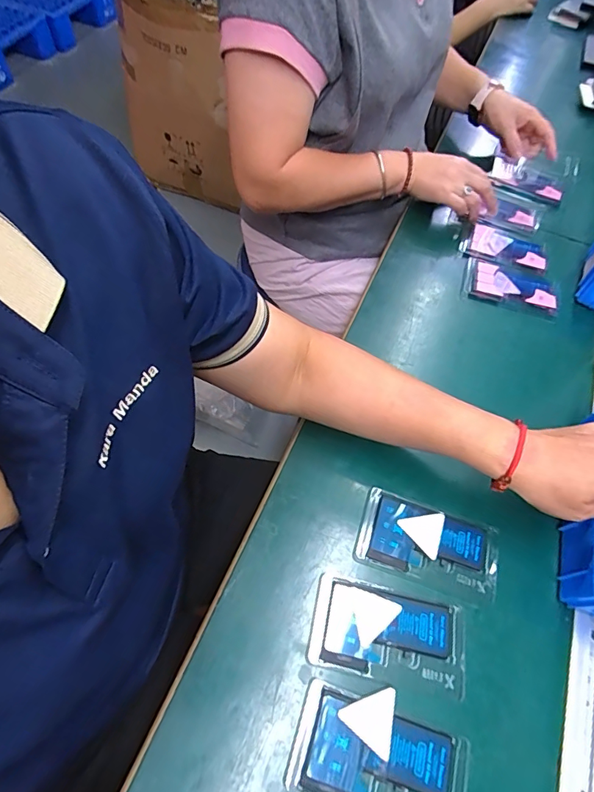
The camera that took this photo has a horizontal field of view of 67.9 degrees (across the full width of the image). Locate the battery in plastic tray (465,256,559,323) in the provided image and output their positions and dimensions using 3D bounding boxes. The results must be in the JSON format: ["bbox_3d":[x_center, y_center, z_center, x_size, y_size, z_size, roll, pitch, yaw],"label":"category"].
[{"bbox_3d":[0.289,-0.145,0.590,0.121,0.010,0.074,19,60,5],"label":"battery in plastic tray"}]

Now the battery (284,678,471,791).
[{"bbox_3d":[0.062,0.273,0.329,0.127,0.008,0.069,18,60,5],"label":"battery"}]

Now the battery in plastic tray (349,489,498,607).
[{"bbox_3d":[0.121,0.138,0.411,0.125,0.005,0.072,20,60,6],"label":"battery in plastic tray"}]

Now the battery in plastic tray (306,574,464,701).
[{"bbox_3d":[0.076,0.199,0.372,0.125,0.006,0.068,12,59,1],"label":"battery in plastic tray"}]

